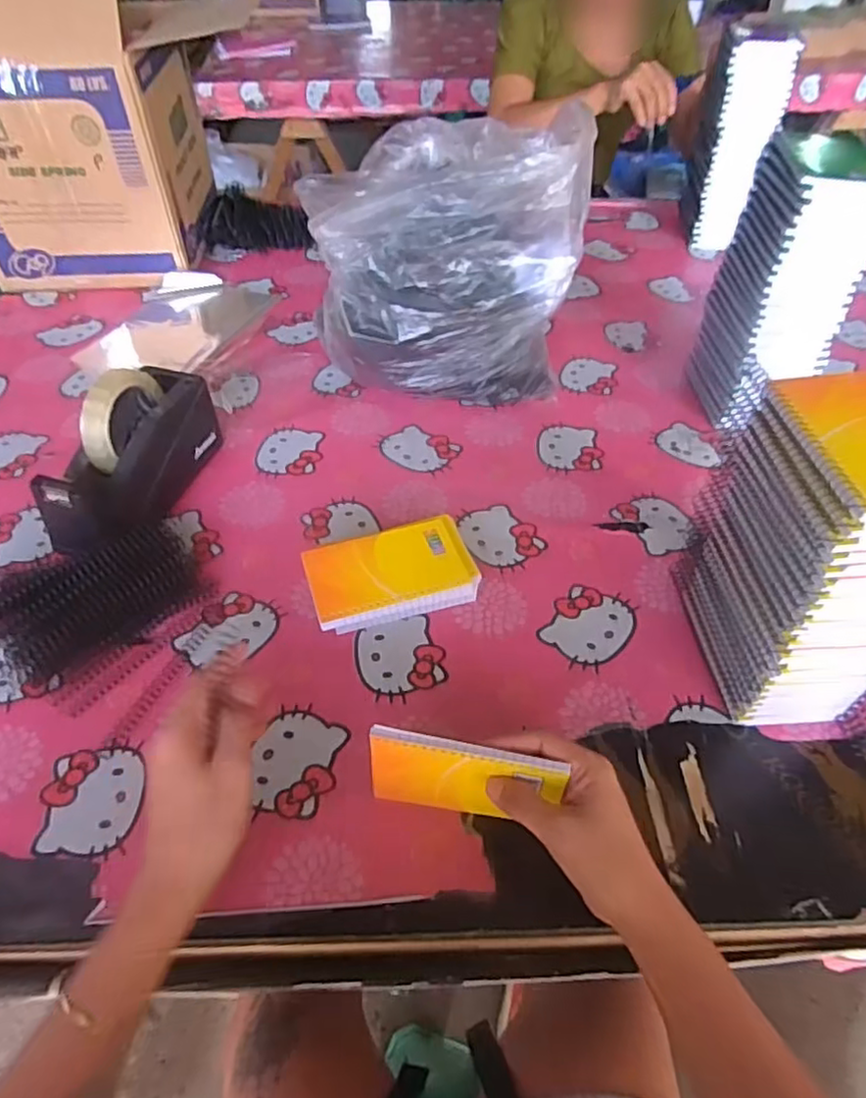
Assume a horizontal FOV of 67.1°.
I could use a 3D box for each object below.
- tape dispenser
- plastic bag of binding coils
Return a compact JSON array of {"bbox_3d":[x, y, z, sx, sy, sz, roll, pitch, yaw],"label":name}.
[{"bbox_3d":[-0.289,-0.090,0.640,0.080,0.128,0.217,9,49,9],"label":"tape dispenser"},{"bbox_3d":[0.013,-0.339,0.769,0.279,0.265,0.238,-2,48,-1],"label":"plastic bag of binding coils"}]

